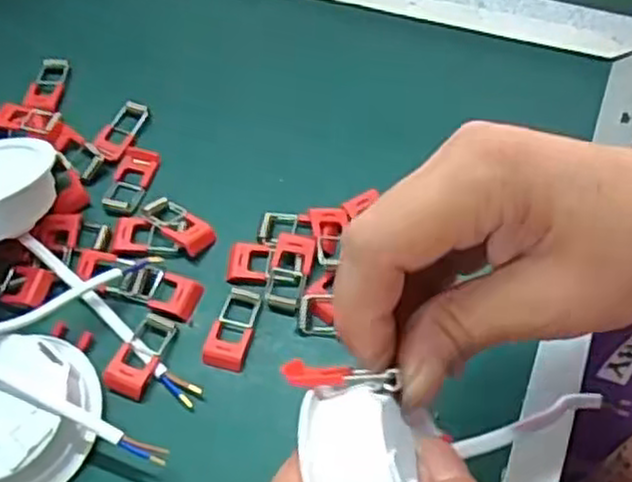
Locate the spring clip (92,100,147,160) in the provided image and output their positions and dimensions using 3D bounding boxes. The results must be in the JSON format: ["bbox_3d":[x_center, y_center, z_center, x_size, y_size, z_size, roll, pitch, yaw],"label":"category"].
[{"bbox_3d":[-0.102,-0.057,0.393,0.016,0.005,0.038,17,62,12],"label":"spring clip"}]

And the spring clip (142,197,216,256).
[{"bbox_3d":[-0.065,-0.009,0.358,0.037,0.008,0.016,38,68,22],"label":"spring clip"}]

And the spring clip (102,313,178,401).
[{"bbox_3d":[-0.077,0.049,0.328,0.018,0.006,0.038,19,62,13],"label":"spring clip"}]

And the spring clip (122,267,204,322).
[{"bbox_3d":[-0.070,0.022,0.342,0.034,0.006,0.020,14,61,11],"label":"spring clip"}]

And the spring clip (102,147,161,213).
[{"bbox_3d":[-0.093,-0.032,0.376,0.020,0.004,0.037,14,61,11],"label":"spring clip"}]

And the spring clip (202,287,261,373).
[{"bbox_3d":[-0.036,0.038,0.333,0.018,0.005,0.038,11,61,9],"label":"spring clip"}]

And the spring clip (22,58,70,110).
[{"bbox_3d":[-0.148,-0.086,0.413,0.018,0.005,0.033,4,60,5],"label":"spring clip"}]

